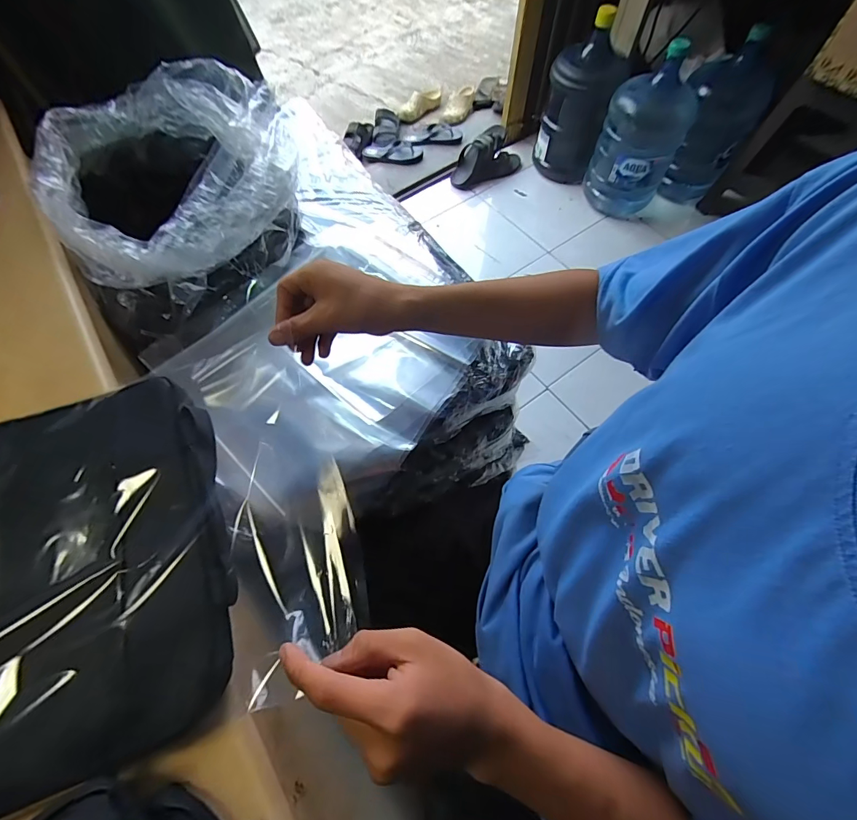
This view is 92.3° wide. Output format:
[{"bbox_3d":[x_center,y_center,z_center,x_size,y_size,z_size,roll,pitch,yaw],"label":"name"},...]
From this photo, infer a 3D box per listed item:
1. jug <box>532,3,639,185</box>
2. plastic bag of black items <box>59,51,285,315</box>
[{"bbox_3d":[0.563,-1.132,1.494,0.241,0.440,0.314,23,66,11],"label":"jug"},{"bbox_3d":[-0.357,-0.335,0.610,0.306,0.163,0.410,-26,66,-12],"label":"plastic bag of black items"}]

